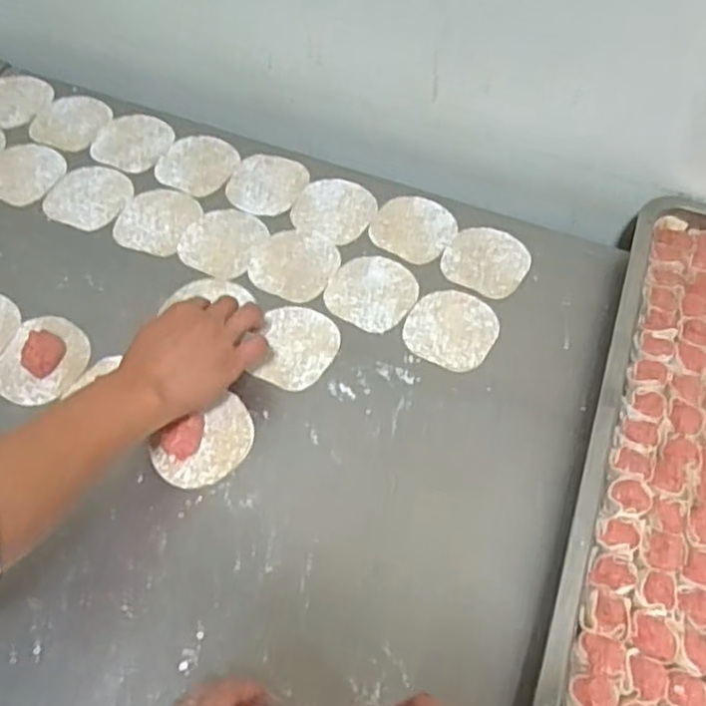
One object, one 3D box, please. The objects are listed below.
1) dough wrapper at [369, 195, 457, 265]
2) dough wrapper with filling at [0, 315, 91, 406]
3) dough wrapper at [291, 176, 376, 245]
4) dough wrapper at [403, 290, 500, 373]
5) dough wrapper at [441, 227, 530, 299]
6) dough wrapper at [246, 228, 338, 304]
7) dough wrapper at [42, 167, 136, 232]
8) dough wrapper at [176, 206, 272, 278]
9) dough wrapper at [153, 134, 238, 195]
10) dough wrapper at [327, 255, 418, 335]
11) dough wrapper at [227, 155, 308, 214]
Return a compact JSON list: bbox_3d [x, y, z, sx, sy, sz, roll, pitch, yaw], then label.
[{"bbox_3d":[0.061,-0.128,0.721,0.081,0.004,0.085,2,58,-3],"label":"dough wrapper"},{"bbox_3d":[-0.272,0.002,0.612,0.071,0.022,0.083,18,59,7],"label":"dough wrapper with filling"},{"bbox_3d":[-0.018,-0.150,0.730,0.077,0.004,0.087,22,56,8],"label":"dough wrapper"},{"bbox_3d":[0.092,-0.024,0.651,0.080,0.004,0.085,1,57,-2],"label":"dough wrapper"},{"bbox_3d":[0.133,-0.092,0.699,0.080,0.004,0.083,1,57,-2],"label":"dough wrapper"},{"bbox_3d":[-0.057,-0.088,0.689,0.080,0.004,0.081,2,58,-3],"label":"dough wrapper"},{"bbox_3d":[-0.270,-0.161,0.727,0.077,0.004,0.083,2,58,-3],"label":"dough wrapper"},{"bbox_3d":[-0.129,-0.112,0.700,0.075,0.004,0.084,25,60,12],"label":"dough wrapper"},{"bbox_3d":[-0.165,-0.204,0.757,0.079,0.004,0.083,2,58,-3],"label":"dough wrapper"},{"bbox_3d":[0.019,-0.059,0.671,0.079,0.004,0.084,2,58,-3],"label":"dough wrapper"},{"bbox_3d":[-0.089,-0.179,0.742,0.074,0.004,0.085,21,59,9],"label":"dough wrapper"}]

